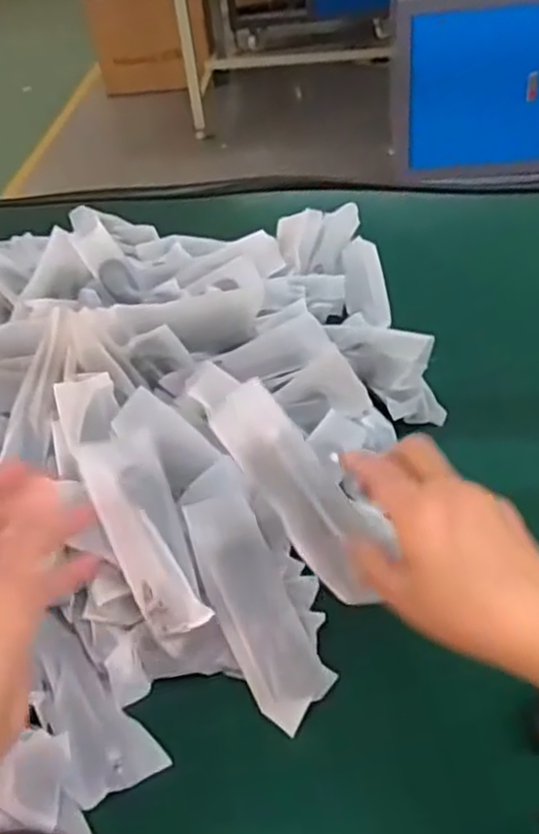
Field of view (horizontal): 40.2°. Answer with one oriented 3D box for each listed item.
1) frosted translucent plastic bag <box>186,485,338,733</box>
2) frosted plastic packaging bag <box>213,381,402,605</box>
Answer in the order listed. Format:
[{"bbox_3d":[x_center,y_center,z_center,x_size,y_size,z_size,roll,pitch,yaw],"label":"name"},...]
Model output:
[{"bbox_3d":[-0.010,0.123,0.489,0.051,0.018,0.156,-20,67,-13],"label":"frosted translucent plastic bag"},{"bbox_3d":[0.023,0.045,0.447,0.041,0.034,0.145,-33,86,-25],"label":"frosted plastic packaging bag"}]

